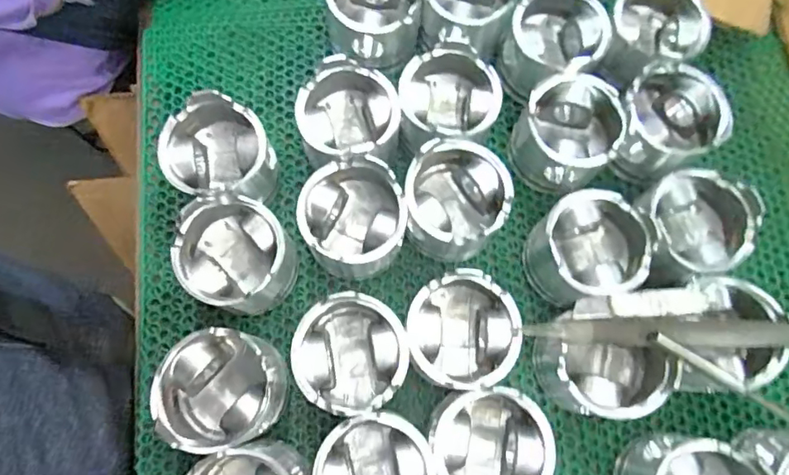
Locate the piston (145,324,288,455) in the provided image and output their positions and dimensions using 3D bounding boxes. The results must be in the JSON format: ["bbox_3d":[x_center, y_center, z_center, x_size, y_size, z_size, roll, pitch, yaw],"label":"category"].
[{"bbox_3d":[-0.143,0.125,0.451,0.092,0.085,0.093,0,78,-2],"label":"piston"}]

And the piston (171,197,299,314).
[{"bbox_3d":[-0.142,0.020,0.480,0.096,0.077,0.094,11,77,0],"label":"piston"}]

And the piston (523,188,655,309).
[{"bbox_3d":[0.173,0.011,0.488,0.089,0.079,0.088,0,78,-2],"label":"piston"}]

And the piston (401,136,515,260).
[{"bbox_3d":[0.054,-0.031,0.493,0.087,0.071,0.091,0,75,-1],"label":"piston"}]

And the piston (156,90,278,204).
[{"bbox_3d":[-0.154,-0.070,0.501,0.098,0.085,0.090,0,78,-2],"label":"piston"}]

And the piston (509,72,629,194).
[{"bbox_3d":[0.162,-0.098,0.515,0.086,0.074,0.087,0,78,-2],"label":"piston"}]

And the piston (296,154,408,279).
[{"bbox_3d":[-0.035,-0.014,0.495,0.089,0.087,0.091,0,78,-2],"label":"piston"}]

